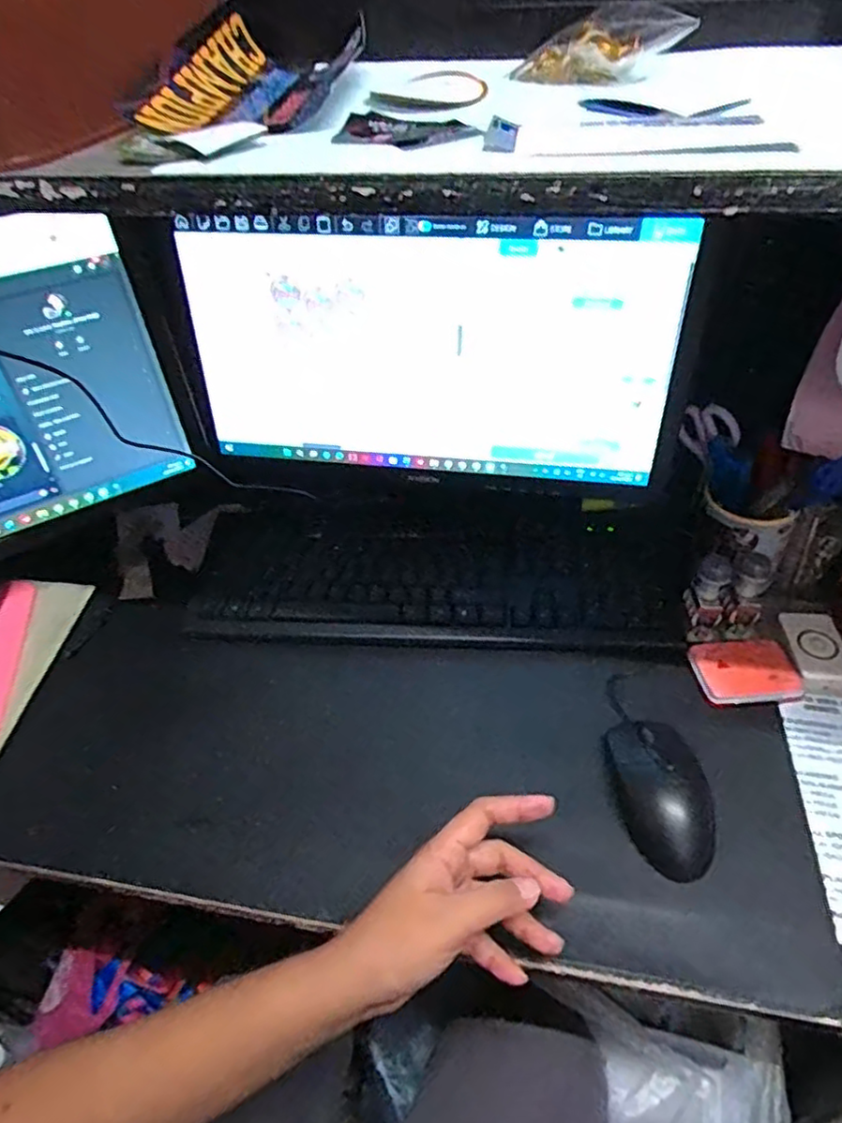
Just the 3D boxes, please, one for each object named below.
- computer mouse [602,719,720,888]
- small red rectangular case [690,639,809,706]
[{"bbox_3d":[0.171,0.162,0.468,0.057,0.031,0.111,-4,43,-1],"label":"computer mouse"},{"bbox_3d":[0.271,0.090,0.554,0.085,0.012,0.064,-3,43,0],"label":"small red rectangular case"}]

